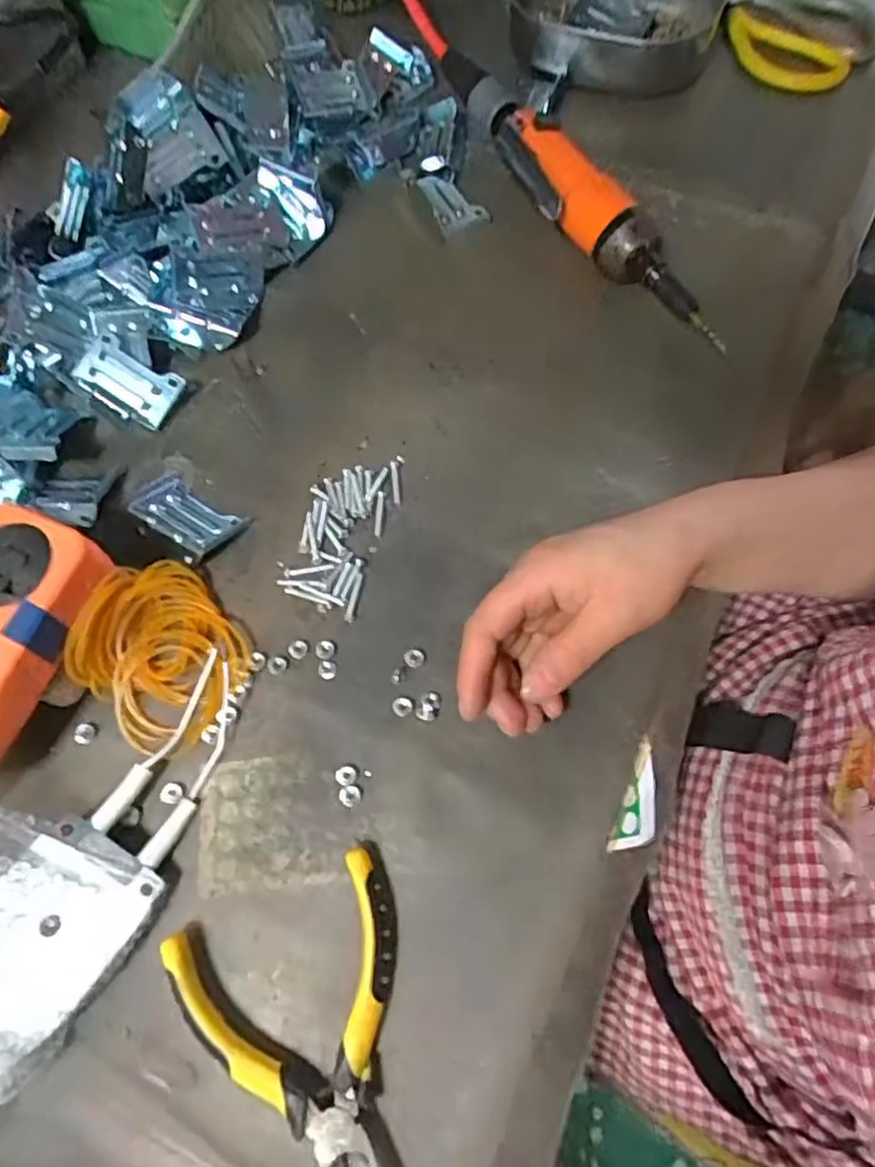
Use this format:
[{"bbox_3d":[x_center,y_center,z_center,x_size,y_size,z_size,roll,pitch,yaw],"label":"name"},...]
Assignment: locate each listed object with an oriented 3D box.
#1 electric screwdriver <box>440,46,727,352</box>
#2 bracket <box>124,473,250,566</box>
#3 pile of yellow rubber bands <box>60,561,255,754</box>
[{"bbox_3d":[0.087,-0.261,0.460,0.050,0.047,0.297,-29,69,-8],"label":"electric screwdriver"},{"bbox_3d":[-0.145,-0.040,0.396,0.063,0.015,0.035,33,73,15],"label":"bracket"},{"bbox_3d":[-0.141,0.035,0.348,0.078,0.039,0.079,-1,68,3],"label":"pile of yellow rubber bands"}]

